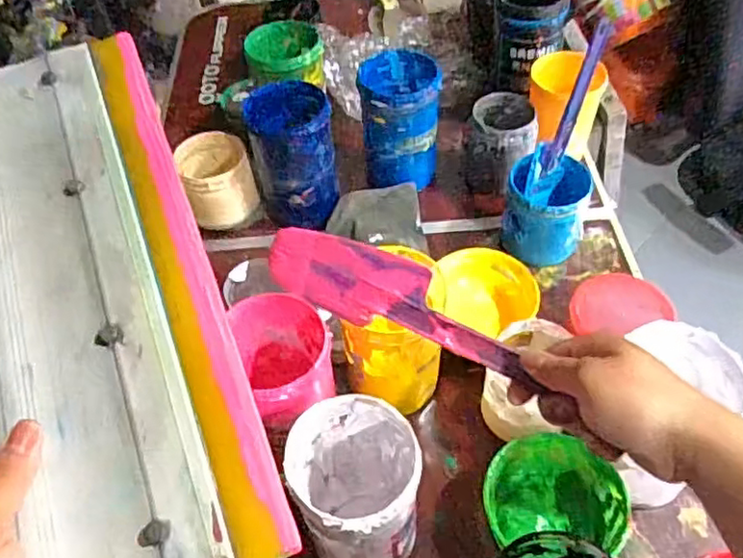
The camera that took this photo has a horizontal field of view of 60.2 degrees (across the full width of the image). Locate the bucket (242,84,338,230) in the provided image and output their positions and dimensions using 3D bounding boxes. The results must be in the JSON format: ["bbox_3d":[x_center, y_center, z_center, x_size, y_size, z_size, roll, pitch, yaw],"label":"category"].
[{"bbox_3d":[-0.087,-0.138,0.743,0.090,0.143,0.088,-12,52,-6],"label":"bucket"}]

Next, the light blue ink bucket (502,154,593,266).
[{"bbox_3d":[0.201,-0.076,0.739,0.092,0.096,0.081,6,52,8],"label":"light blue ink bucket"}]

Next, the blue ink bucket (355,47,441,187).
[{"bbox_3d":[0.033,-0.197,0.792,0.093,0.121,0.103,-9,52,-4],"label":"blue ink bucket"}]

